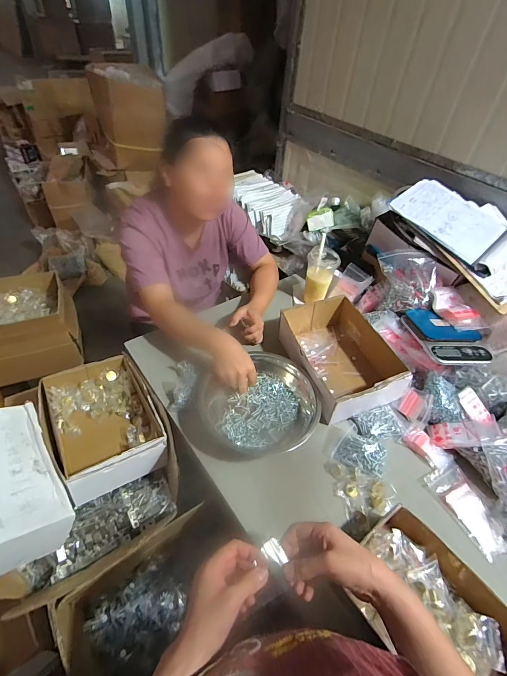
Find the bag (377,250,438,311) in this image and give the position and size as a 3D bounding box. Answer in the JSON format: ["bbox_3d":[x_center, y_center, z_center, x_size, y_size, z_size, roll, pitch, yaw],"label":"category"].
[{"bbox_3d":[0.427,-0.163,0.911,0.143,0.047,0.172,-10,82,17],"label":"bag"}]

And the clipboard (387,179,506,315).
[{"bbox_3d":[0.602,-0.288,0.902,0.269,0.057,0.431,-29,69,-20],"label":"clipboard"}]

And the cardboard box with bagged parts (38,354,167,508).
[{"bbox_3d":[-0.344,0.189,0.767,0.213,0.103,0.285,-24,52,-26],"label":"cardboard box with bagged parts"}]

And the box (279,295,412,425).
[{"bbox_3d":[0.209,0.037,0.830,0.227,0.095,0.297,-14,49,-18],"label":"box"}]

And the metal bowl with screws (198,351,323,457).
[{"bbox_3d":[0.007,0.140,0.748,0.240,0.081,0.231,3,45,-3],"label":"metal bowl with screws"}]

